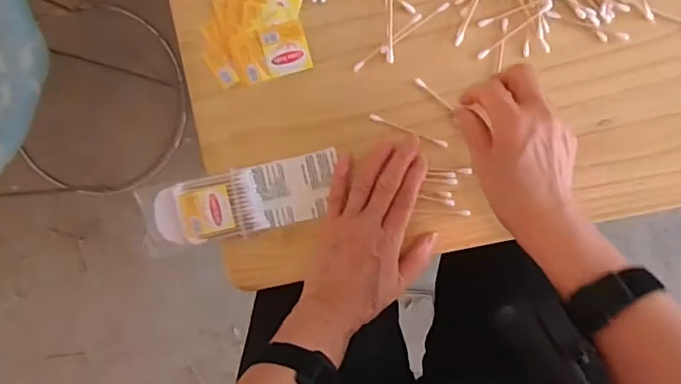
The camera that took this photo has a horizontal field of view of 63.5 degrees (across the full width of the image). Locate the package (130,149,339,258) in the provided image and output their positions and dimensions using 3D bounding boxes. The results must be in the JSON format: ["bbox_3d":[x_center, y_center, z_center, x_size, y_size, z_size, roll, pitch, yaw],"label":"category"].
[{"bbox_3d":[-0.091,0.009,0.488,0.173,0.015,0.059,-14,92,2],"label":"package"}]

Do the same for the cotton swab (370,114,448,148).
[{"bbox_3d":[0.059,-0.053,0.473,0.071,0.004,0.005,22,95,4],"label":"cotton swab"}]

